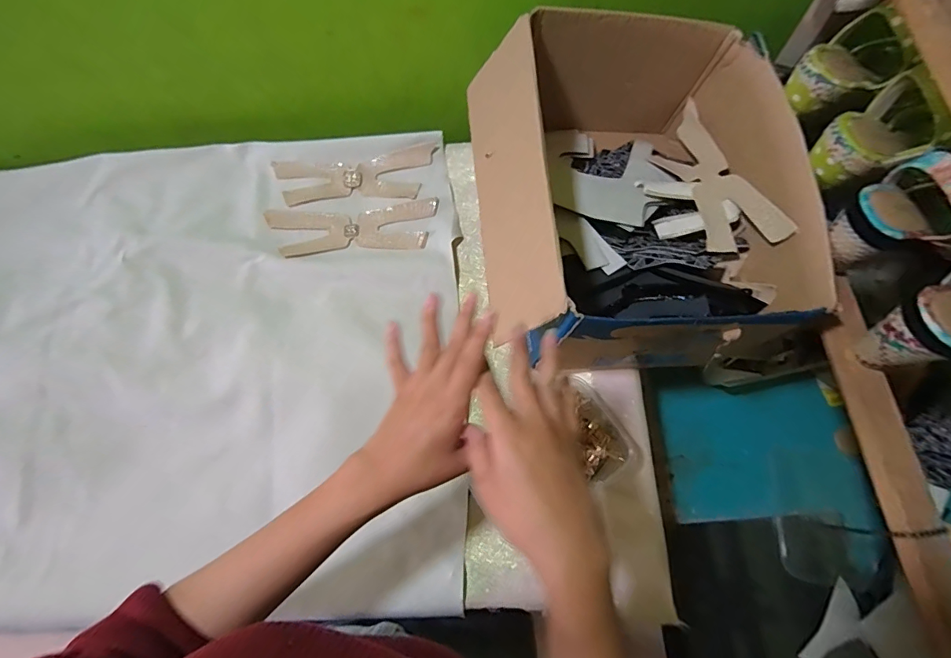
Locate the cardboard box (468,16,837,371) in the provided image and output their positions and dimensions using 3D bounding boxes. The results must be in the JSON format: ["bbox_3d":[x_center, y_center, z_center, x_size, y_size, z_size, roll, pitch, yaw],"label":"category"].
[{"bbox_3d":[0.170,-0.156,0.530,0.330,0.166,0.375,-4,71,-1],"label":"cardboard box"}]

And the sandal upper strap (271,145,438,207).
[{"bbox_3d":[-0.174,-0.221,0.661,0.227,0.010,0.073,-5,72,-2],"label":"sandal upper strap"}]

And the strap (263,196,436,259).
[{"bbox_3d":[-0.170,-0.141,0.638,0.230,0.008,0.075,-5,72,-2],"label":"strap"}]

